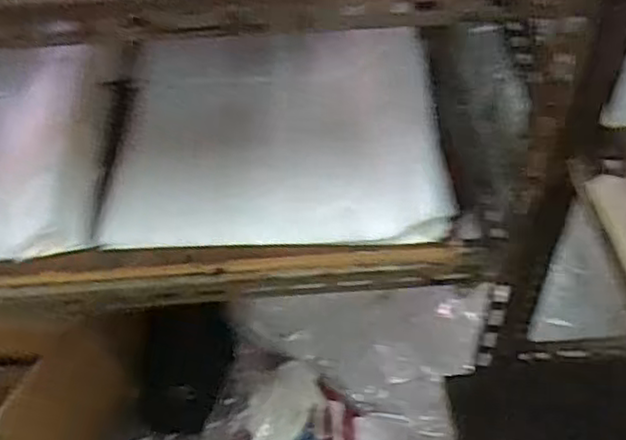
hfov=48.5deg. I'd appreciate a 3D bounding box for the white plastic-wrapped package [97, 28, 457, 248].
[{"bbox_3d":[-0.042,-0.111,0.810,0.351,0.037,0.342,-5,53,6],"label":"white plastic-wrapped package"}]

